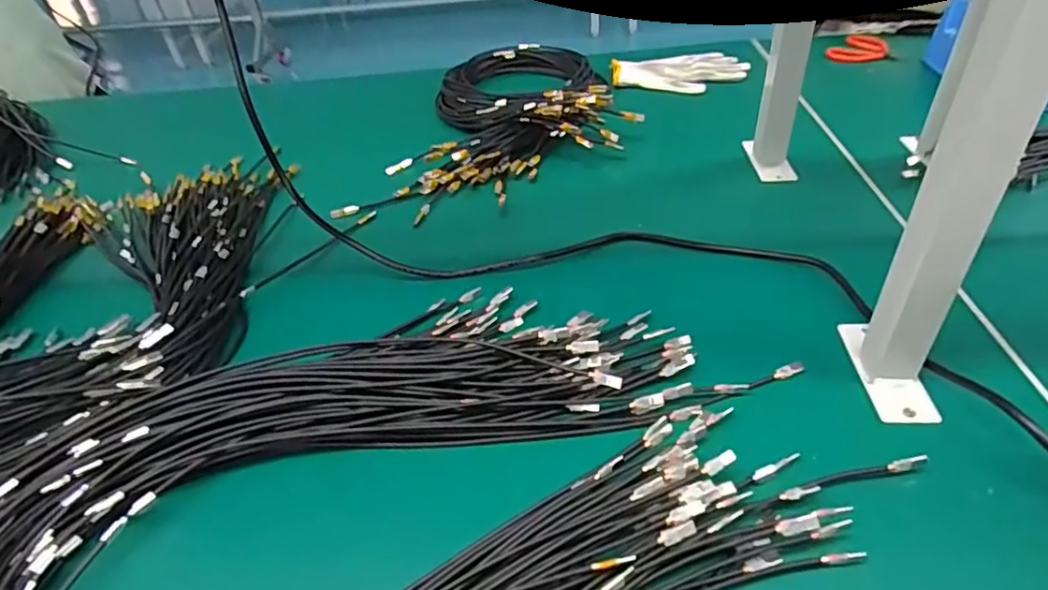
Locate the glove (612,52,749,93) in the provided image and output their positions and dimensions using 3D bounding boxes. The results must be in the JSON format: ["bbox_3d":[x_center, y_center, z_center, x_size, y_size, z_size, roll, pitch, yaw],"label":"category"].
[{"bbox_3d":[0.236,-0.333,0.925,0.198,0.016,0.127,-4,39,2],"label":"glove"}]

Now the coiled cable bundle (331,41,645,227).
[{"bbox_3d":[-0.005,-0.264,0.836,0.296,0.060,0.490,5,41,14],"label":"coiled cable bundle"}]

